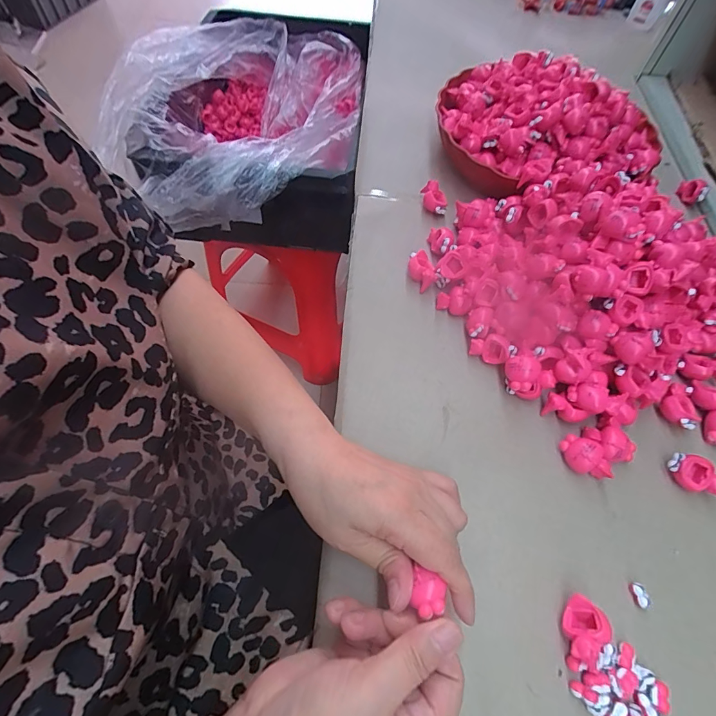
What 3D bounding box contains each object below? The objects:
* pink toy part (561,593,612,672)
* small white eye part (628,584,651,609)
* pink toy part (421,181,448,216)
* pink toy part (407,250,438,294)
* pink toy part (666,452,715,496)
[{"bbox_3d":[0.137,0.165,0.242,0.022,0.022,0.033,24,63,10],"label":"pink toy part"},{"bbox_3d":[0.183,0.154,0.261,0.007,0.008,0.014,-12,63,-10],"label":"small white eye part"},{"bbox_3d":[0.081,-0.170,0.426,0.015,0.020,0.037,-19,64,-13],"label":"pink toy part"},{"bbox_3d":[0.060,-0.081,0.376,0.019,0.020,0.035,-20,64,-14],"label":"pink toy part"},{"bbox_3d":[0.248,0.087,0.297,0.036,0.020,0.021,39,66,17],"label":"pink toy part"}]

